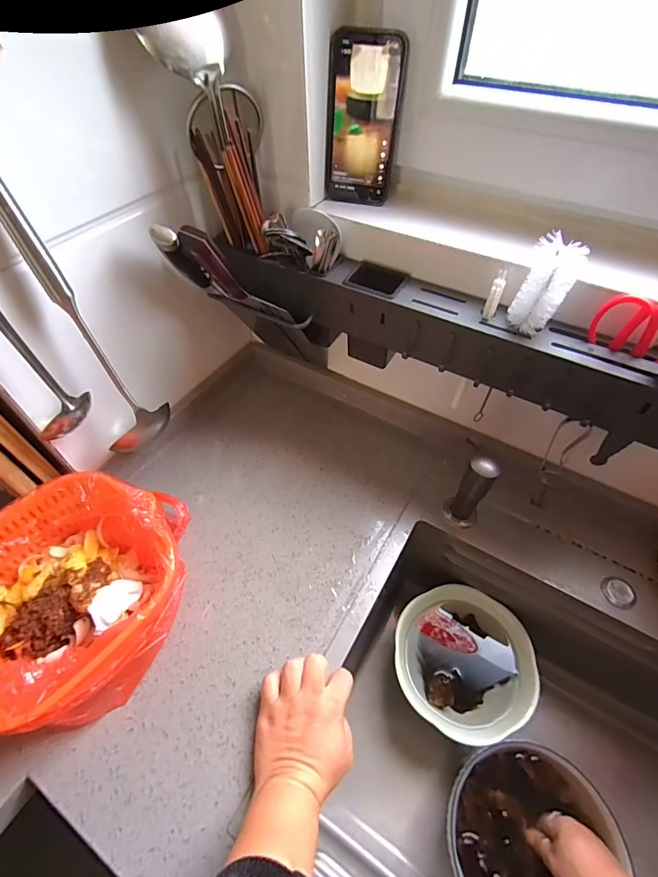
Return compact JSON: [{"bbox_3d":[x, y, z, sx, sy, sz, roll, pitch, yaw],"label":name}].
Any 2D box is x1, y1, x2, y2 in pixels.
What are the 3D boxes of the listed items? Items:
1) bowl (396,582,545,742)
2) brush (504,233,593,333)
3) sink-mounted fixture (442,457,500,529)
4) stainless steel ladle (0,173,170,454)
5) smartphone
[{"bbox_3d":[0.188,0.316,0.585,0.184,0.069,0.184,-1,50,1],"label":"bowl"},{"bbox_3d":[0.209,-0.148,0.399,0.045,0.086,0.026,35,59,24],"label":"brush"},{"bbox_3d":[0.180,0.067,0.526,0.044,0.121,0.034,22,54,19],"label":"sink-mounted fixture"},{"bbox_3d":[-0.249,-0.103,0.430,0.056,0.335,0.055,2,52,2],"label":"stainless steel ladle"},{"bbox_3d":[0.039,-0.355,0.464,0.078,0.153,0.018,14,46,10],"label":"smartphone"}]

